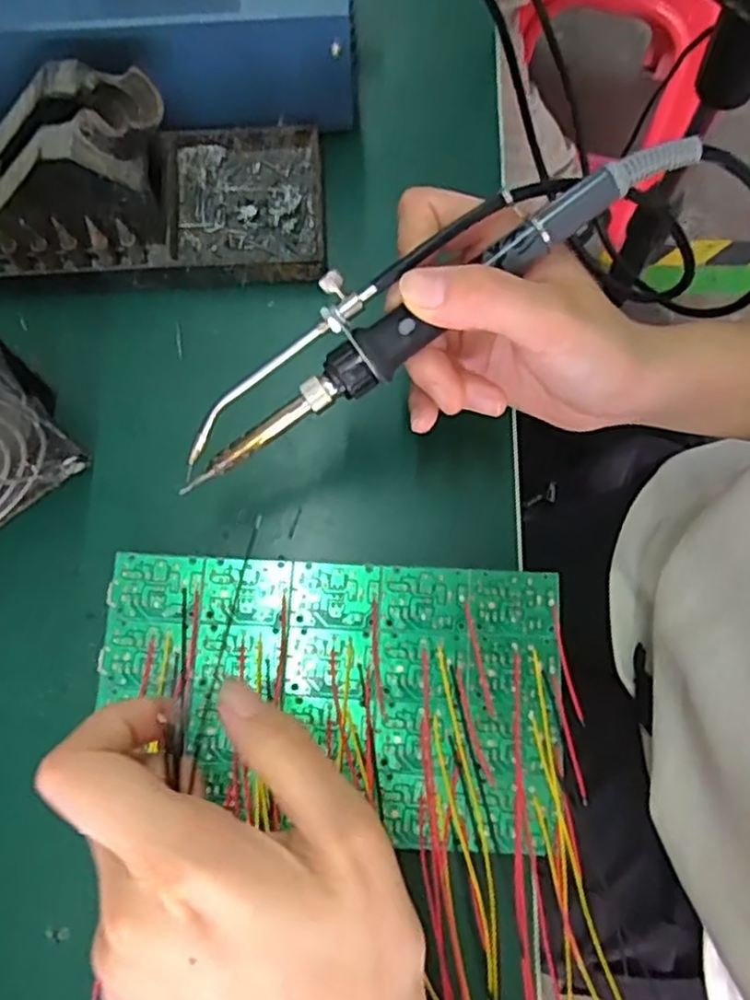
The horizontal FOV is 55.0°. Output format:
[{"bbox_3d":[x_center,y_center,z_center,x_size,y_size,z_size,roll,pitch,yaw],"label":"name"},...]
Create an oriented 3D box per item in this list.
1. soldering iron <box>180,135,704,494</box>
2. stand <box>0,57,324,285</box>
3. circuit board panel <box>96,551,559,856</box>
[{"bbox_3d":[0.016,-0.073,0.249,0.204,0.020,0.034,-32,77,6],"label":"soldering iron"},{"bbox_3d":[-0.102,-0.142,0.312,0.153,0.075,0.075,-3,74,-1],"label":"stand"},{"bbox_3d":[-0.018,0.072,0.272,0.169,0.005,0.098,5,74,-1],"label":"circuit board panel"}]

